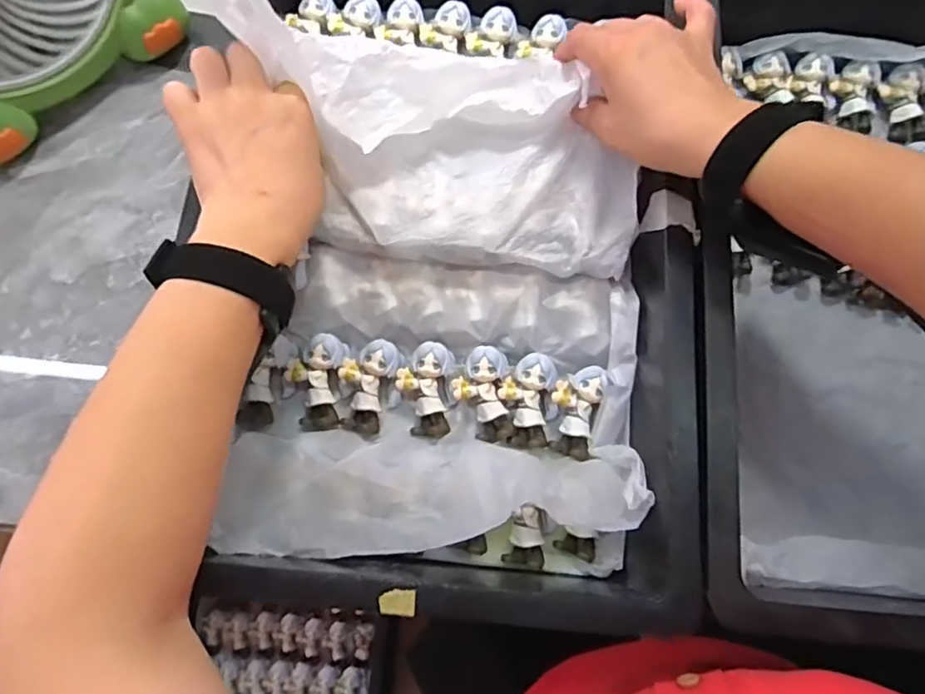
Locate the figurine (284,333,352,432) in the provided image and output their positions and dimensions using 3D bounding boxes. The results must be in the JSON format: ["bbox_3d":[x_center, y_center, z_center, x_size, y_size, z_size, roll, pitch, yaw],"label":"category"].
[{"bbox_3d":[-0.100,0.024,0.411,0.039,0.023,0.062,1,74,0],"label":"figurine"}]

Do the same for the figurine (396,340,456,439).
[{"bbox_3d":[-0.026,0.030,0.412,0.037,0.026,0.061,2,74,0],"label":"figurine"}]

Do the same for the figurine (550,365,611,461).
[{"bbox_3d":[0.077,0.042,0.404,0.032,0.020,0.062,13,74,3],"label":"figurine"}]

